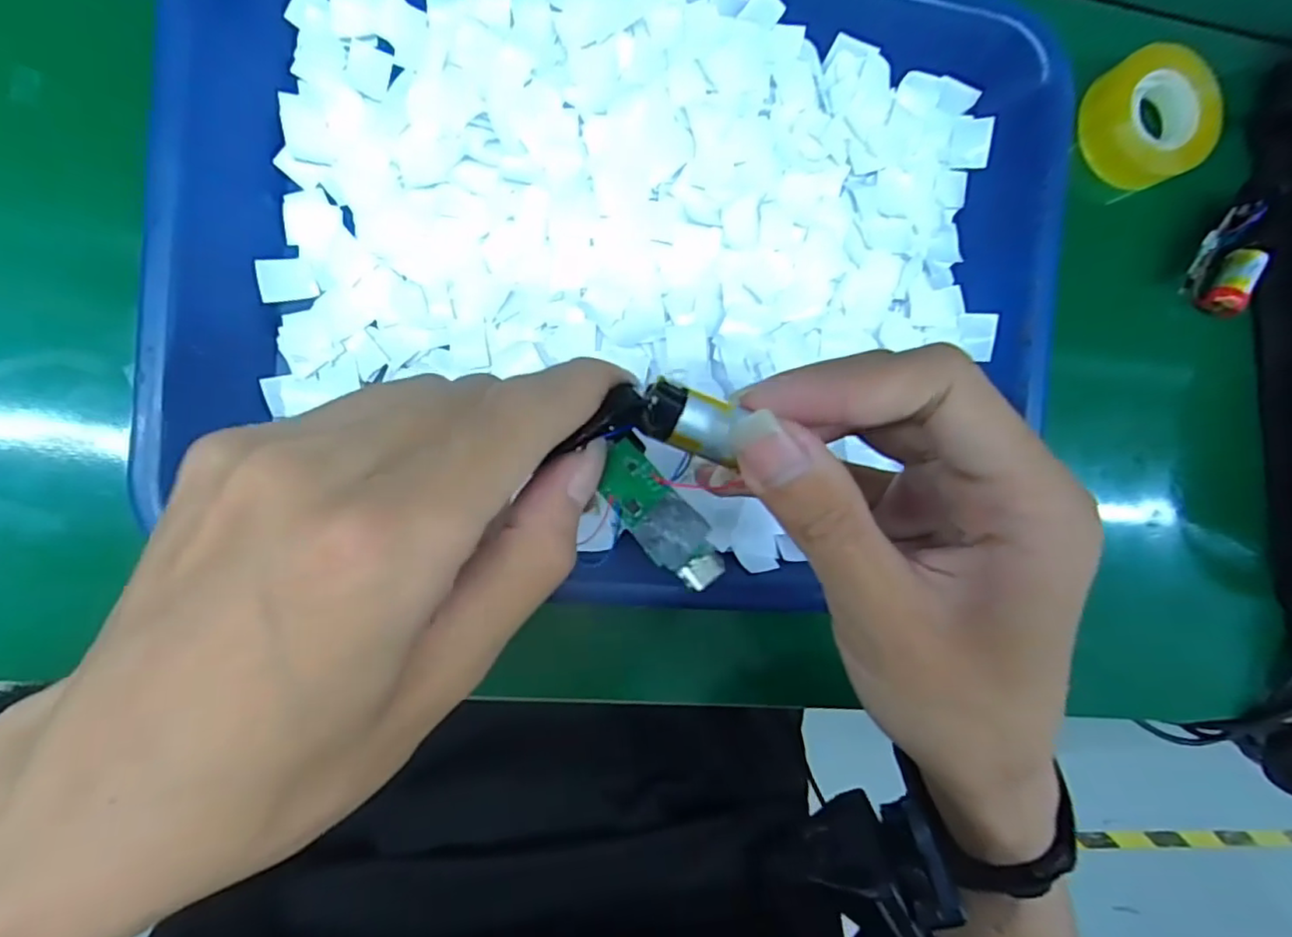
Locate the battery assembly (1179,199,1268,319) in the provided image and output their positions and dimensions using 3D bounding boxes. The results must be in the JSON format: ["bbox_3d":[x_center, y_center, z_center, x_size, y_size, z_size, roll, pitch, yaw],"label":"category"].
[{"bbox_3d":[0.276,-0.099,0.293,0.031,0.021,0.042,33,89,-8],"label":"battery assembly"}]

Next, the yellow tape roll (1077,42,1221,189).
[{"bbox_3d":[0.235,-0.162,0.285,0.049,0.023,0.055,-22,97,-6],"label":"yellow tape roll"}]

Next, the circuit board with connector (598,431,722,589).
[{"bbox_3d":[0.003,0.011,0.156,0.016,0.004,0.044,-36,69,-4],"label":"circuit board with connector"}]

